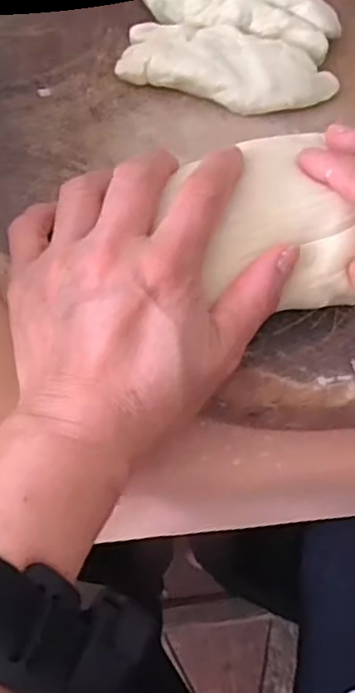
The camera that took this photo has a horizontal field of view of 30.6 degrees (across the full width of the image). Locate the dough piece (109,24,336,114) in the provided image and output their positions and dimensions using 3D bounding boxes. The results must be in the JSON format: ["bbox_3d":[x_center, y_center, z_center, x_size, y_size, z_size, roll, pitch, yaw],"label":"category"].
[{"bbox_3d":[0.028,-0.153,0.352,0.113,0.017,0.048,13,59,4],"label":"dough piece"}]

